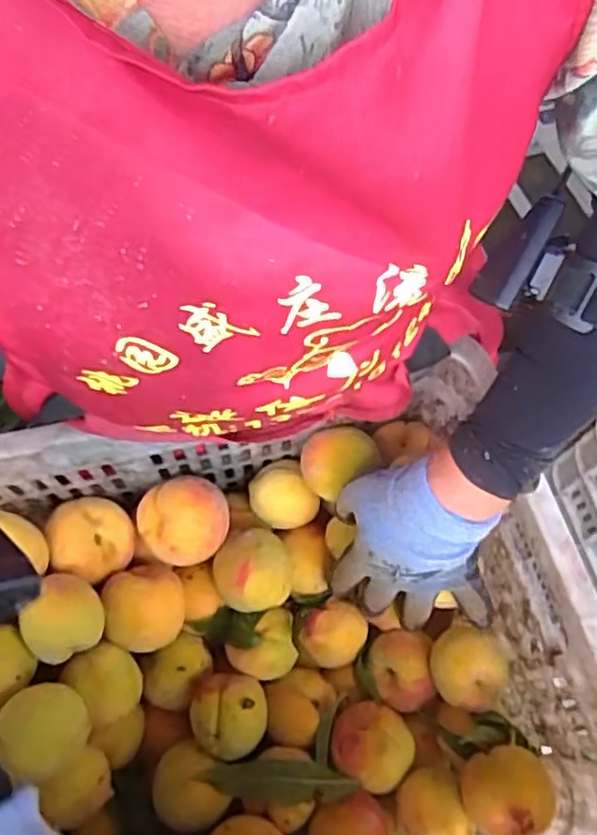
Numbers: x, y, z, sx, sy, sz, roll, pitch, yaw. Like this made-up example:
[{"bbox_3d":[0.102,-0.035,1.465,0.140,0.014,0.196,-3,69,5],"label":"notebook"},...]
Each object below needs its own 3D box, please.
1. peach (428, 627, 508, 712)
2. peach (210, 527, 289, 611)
[{"bbox_3d":[0.134,0.200,0.524,0.055,0.049,0.056,1,66,-2],"label":"peach"},{"bbox_3d":[-0.039,0.126,0.533,0.058,0.050,0.063,1,66,-2],"label":"peach"}]

